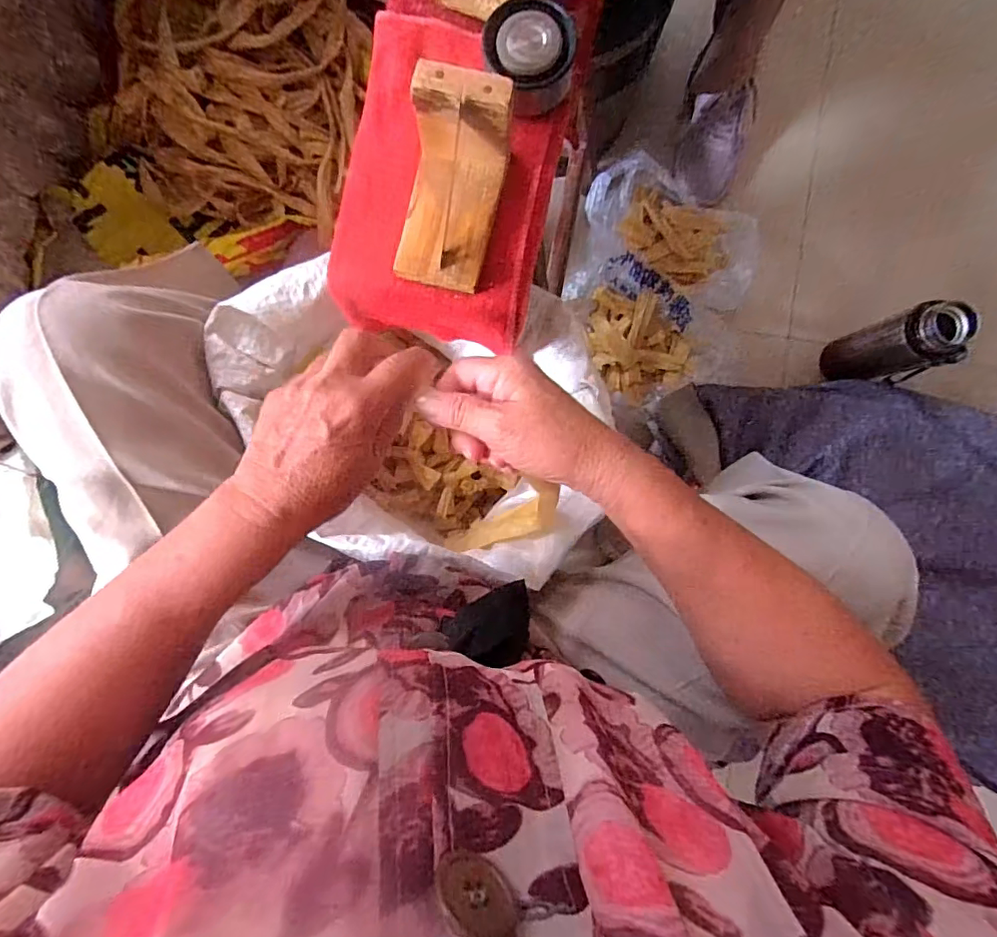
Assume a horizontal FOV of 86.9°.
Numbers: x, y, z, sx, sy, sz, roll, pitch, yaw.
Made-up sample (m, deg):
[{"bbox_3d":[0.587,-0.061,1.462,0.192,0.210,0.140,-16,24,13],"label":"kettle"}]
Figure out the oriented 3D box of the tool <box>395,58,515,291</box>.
[{"bbox_3d":[-0.032,-0.183,0.342,0.064,0.070,0.106,13,90,3],"label":"tool"}]

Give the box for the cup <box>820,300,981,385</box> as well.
[{"bbox_3d":[0.528,-0.158,0.716,0.071,0.199,0.085,-19,89,3],"label":"cup"}]

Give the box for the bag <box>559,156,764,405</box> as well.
[{"bbox_3d":[0.234,-0.265,0.770,0.272,0.098,0.306,21,91,3],"label":"bag"}]

